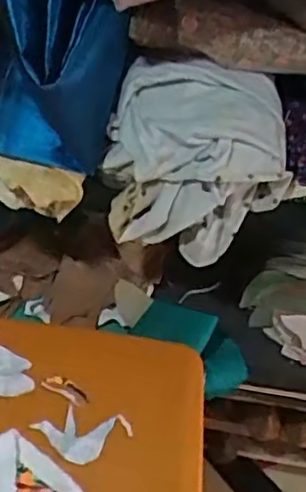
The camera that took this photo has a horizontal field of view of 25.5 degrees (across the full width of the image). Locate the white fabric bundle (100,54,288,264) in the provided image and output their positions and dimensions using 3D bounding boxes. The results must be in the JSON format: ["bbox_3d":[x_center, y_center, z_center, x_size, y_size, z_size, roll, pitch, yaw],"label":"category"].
[{"bbox_3d":[0.048,-0.094,0.727,0.187,0.156,0.129,8,45,5],"label":"white fabric bundle"}]

